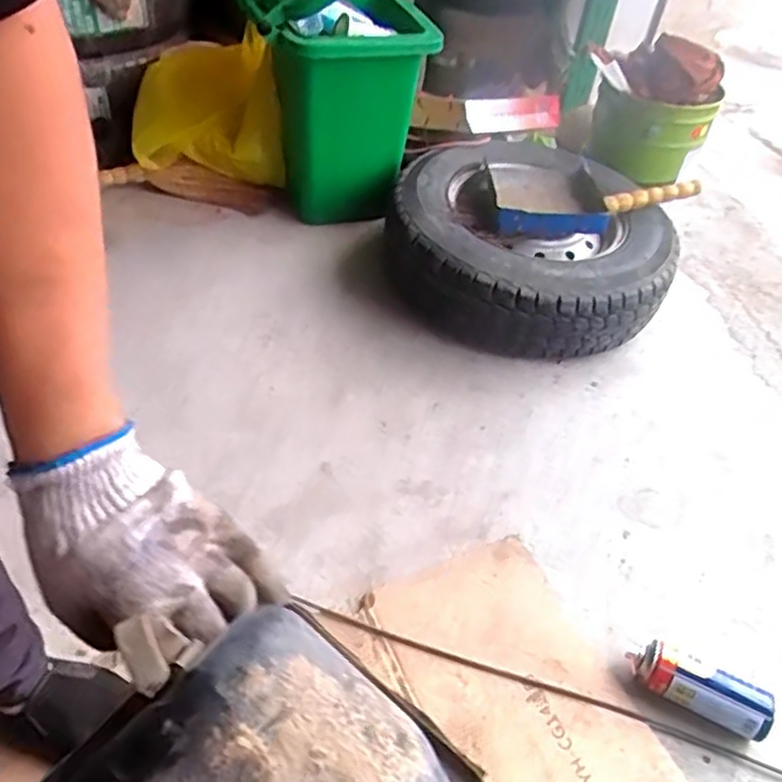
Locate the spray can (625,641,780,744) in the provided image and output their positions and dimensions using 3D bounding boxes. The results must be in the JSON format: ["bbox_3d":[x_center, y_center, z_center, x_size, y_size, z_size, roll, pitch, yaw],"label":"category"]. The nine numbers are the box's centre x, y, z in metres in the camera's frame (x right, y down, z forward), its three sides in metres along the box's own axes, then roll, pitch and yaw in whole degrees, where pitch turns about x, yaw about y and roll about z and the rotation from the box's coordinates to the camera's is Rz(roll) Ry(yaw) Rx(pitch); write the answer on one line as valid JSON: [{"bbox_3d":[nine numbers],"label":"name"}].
[{"bbox_3d":[0.403,0.392,0.921,0.180,0.068,0.064,23,47,15],"label":"spray can"}]

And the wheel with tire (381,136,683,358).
[{"bbox_3d":[0.322,-0.335,1.508,0.563,0.212,0.588,4,45,-4],"label":"wheel with tire"}]

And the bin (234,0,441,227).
[{"bbox_3d":[-0.128,-0.686,1.507,0.356,0.625,0.315,-8,47,-15],"label":"bin"}]

